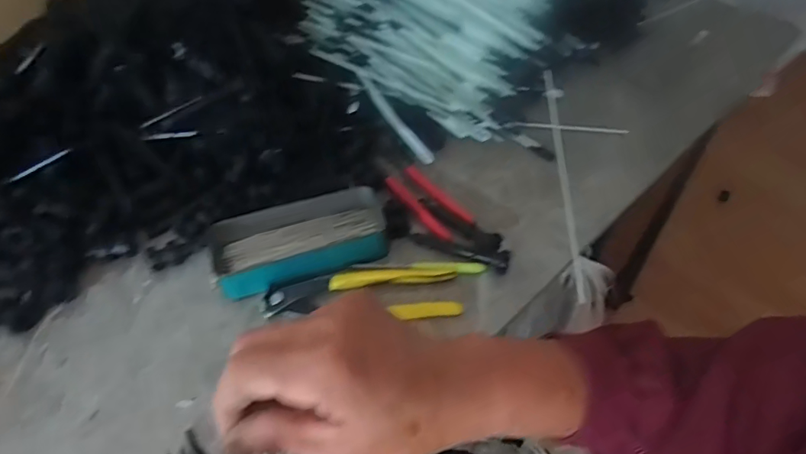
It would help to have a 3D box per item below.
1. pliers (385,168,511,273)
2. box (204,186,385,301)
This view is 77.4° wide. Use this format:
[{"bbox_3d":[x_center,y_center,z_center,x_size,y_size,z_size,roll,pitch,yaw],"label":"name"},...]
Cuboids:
[{"bbox_3d":[0.035,-0.006,0.473,0.054,0.014,0.152,-31,52,-21],"label":"pliers"},{"bbox_3d":[-0.089,0.010,0.445,0.150,0.033,0.068,-19,49,-11],"label":"box"}]

